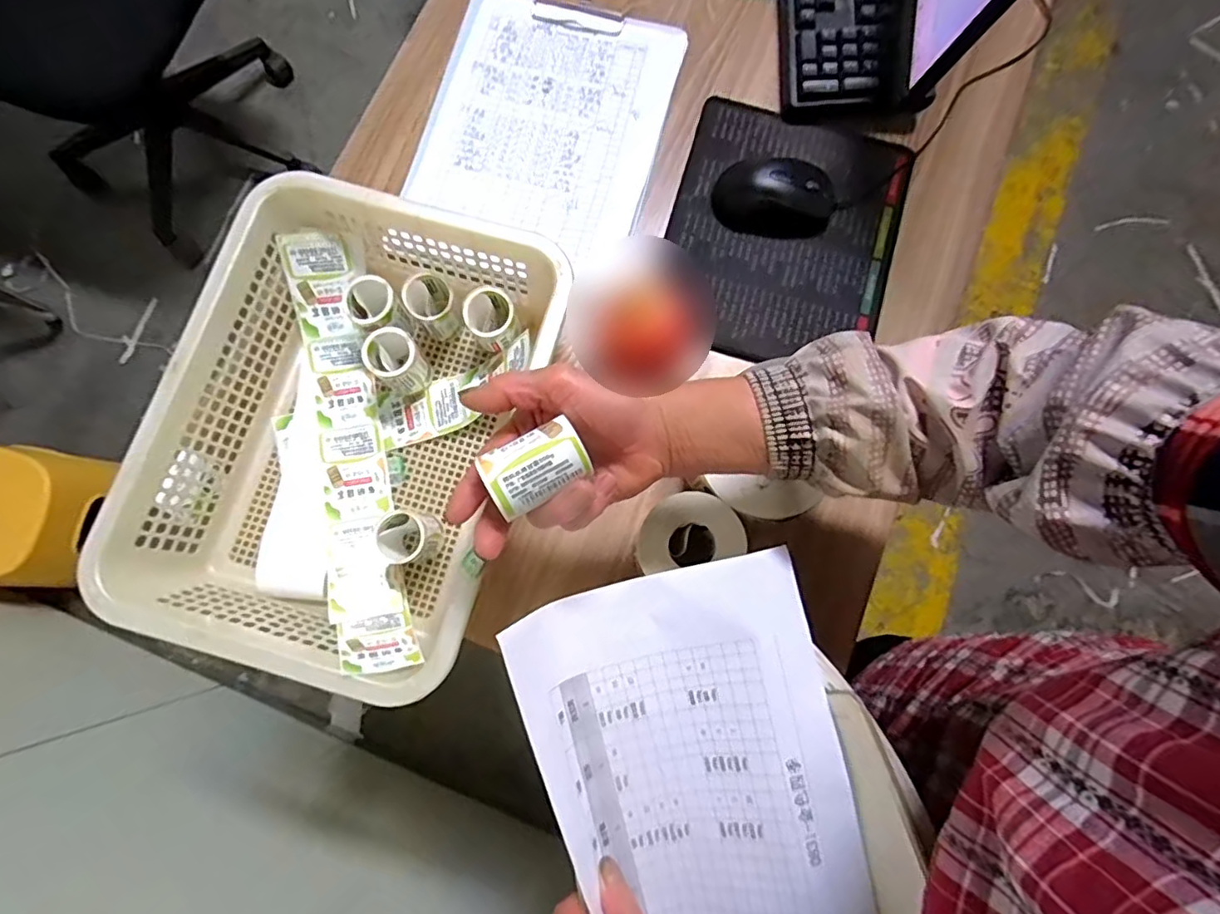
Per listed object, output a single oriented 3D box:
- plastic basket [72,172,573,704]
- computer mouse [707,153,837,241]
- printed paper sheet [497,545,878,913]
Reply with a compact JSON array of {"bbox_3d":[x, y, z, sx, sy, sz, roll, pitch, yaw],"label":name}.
[{"bbox_3d":[-0.198,-0.023,0.461,0.263,0.091,0.346,14,79,2],"label":"plastic basket"},{"bbox_3d":[0.155,-0.245,0.544,0.111,0.033,0.062,13,79,2],"label":"computer mouse"},{"bbox_3d":[0.064,0.226,0.373,0.184,0.069,0.295,-15,80,-4],"label":"printed paper sheet"}]

